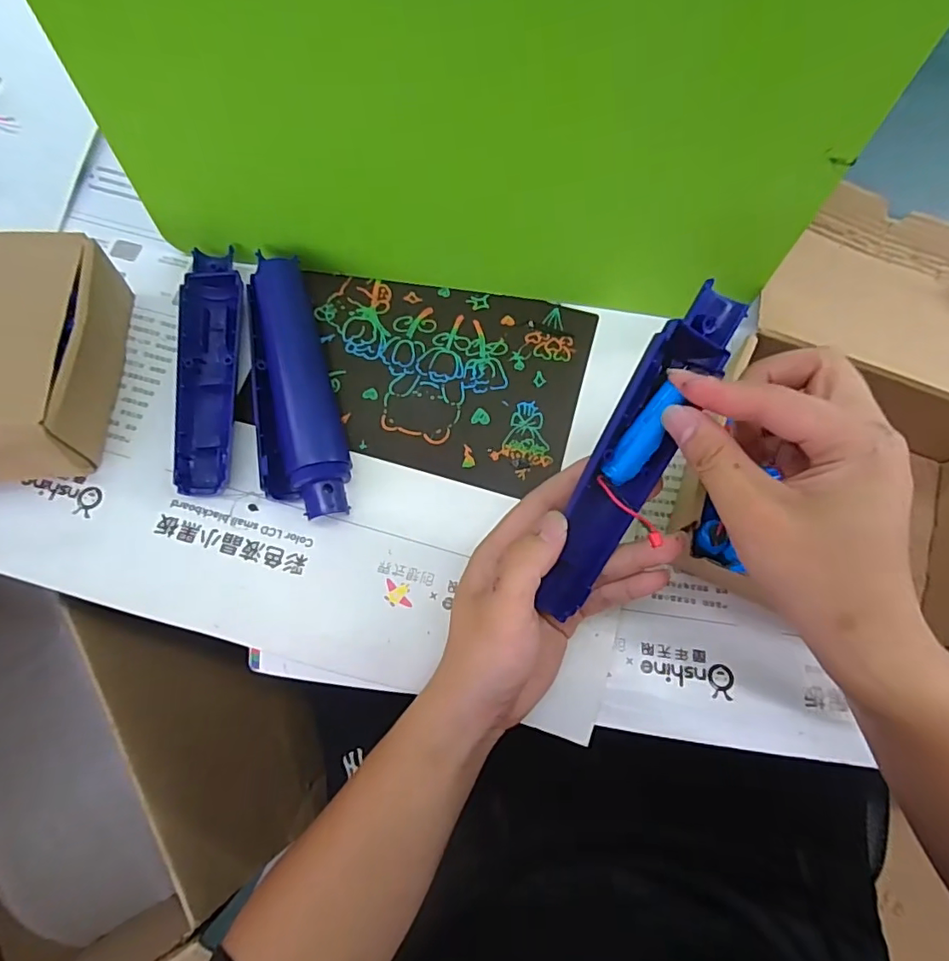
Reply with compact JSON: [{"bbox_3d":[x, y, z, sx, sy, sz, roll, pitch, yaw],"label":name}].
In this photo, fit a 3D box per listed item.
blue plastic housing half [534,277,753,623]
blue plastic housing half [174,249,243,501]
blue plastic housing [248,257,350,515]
[{"bbox_3d":[0.073,-0.008,0.255,0.035,0.019,0.165,25,104,5],"label":"blue plastic housing half"},{"bbox_3d":[-0.168,-0.070,0.345,0.038,0.017,0.161,-3,74,-2],"label":"blue plastic housing half"},{"bbox_3d":[-0.112,-0.060,0.339,0.048,0.024,0.170,-10,75,-5],"label":"blue plastic housing"}]

